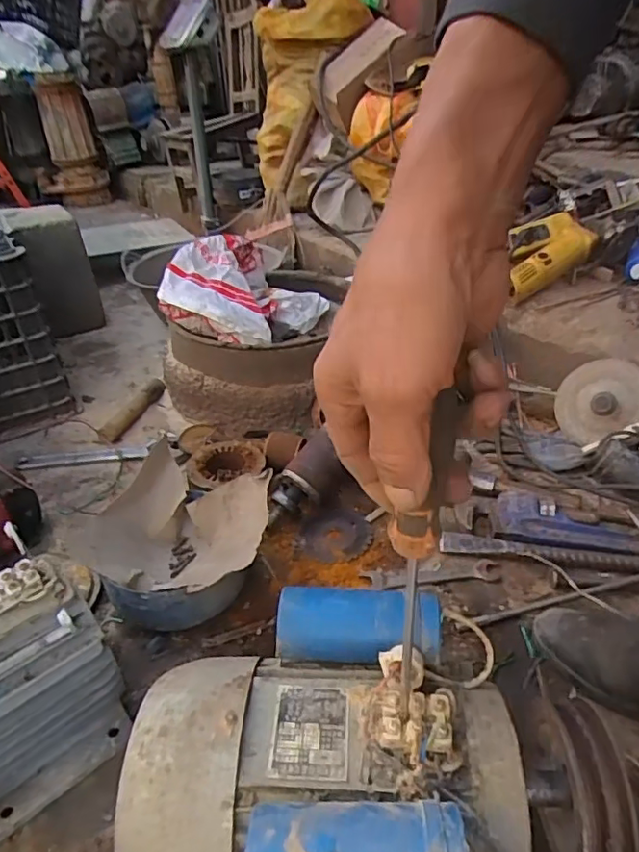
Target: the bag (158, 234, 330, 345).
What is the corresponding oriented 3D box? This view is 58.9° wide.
[{"bbox_3d":[-0.132,-0.255,1.071,0.212,0.154,0.277,15,35,25],"label":"bag"}]

